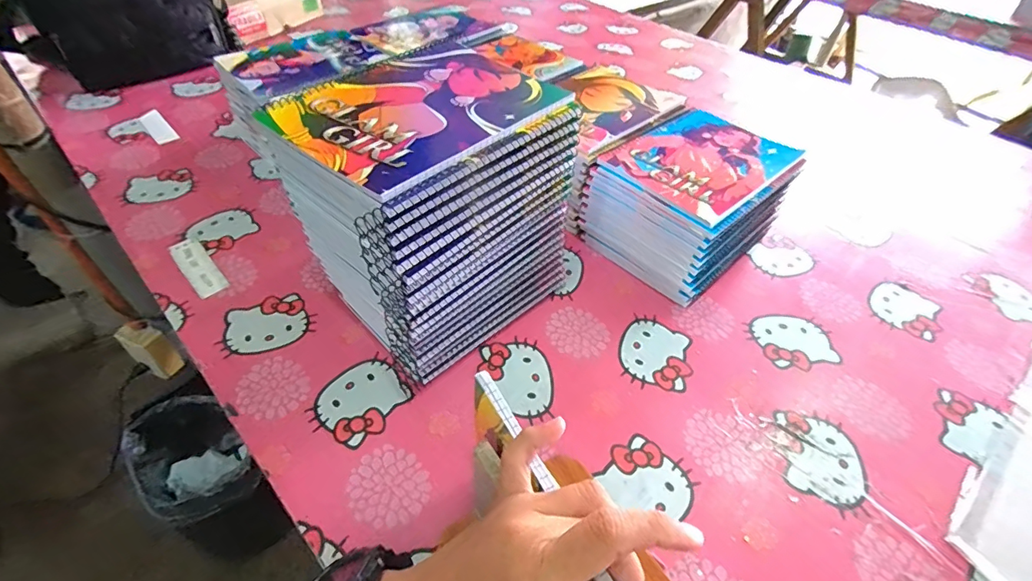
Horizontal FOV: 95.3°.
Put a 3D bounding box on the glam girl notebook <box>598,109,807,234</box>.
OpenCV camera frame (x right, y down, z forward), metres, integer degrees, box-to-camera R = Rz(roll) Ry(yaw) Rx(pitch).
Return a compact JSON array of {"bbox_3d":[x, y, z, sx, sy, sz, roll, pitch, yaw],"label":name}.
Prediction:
[{"bbox_3d":[0.211,-0.145,0.531,0.198,0.013,0.152,-32,56,-29],"label":"glam girl notebook"}]

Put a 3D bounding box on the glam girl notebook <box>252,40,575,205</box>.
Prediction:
[{"bbox_3d":[-0.072,-0.144,0.361,0.152,0.008,0.199,33,53,25],"label":"glam girl notebook"}]

